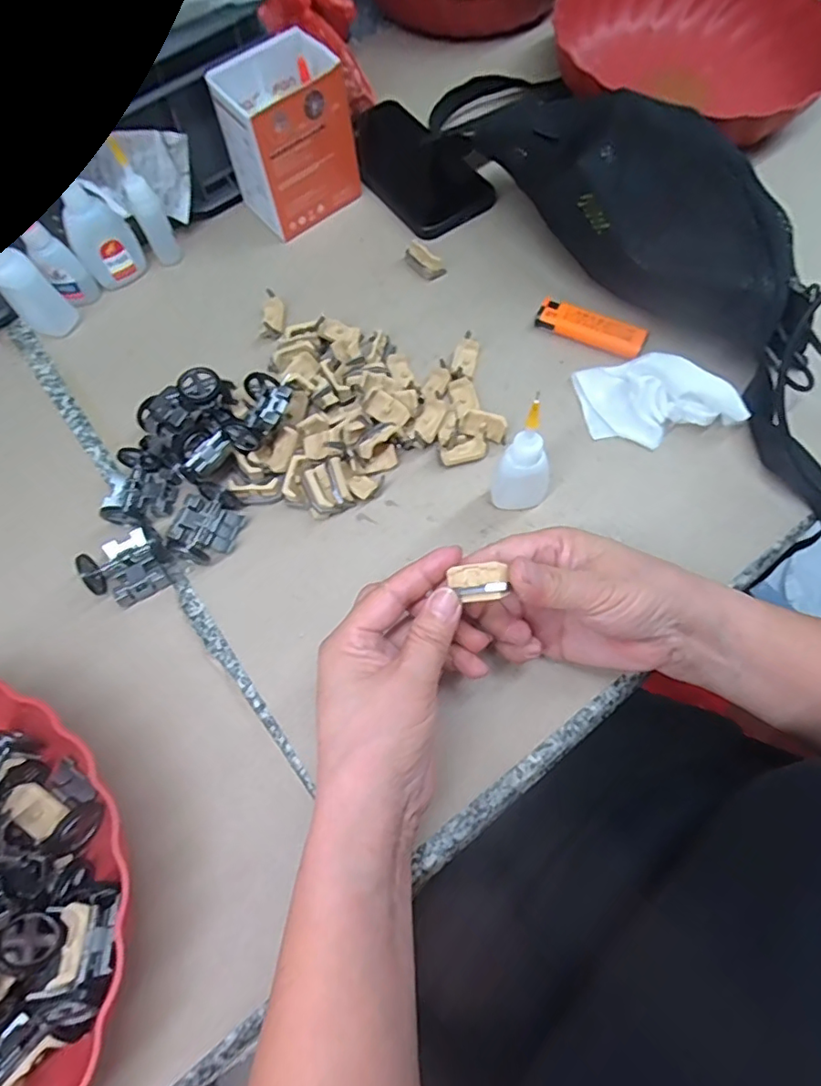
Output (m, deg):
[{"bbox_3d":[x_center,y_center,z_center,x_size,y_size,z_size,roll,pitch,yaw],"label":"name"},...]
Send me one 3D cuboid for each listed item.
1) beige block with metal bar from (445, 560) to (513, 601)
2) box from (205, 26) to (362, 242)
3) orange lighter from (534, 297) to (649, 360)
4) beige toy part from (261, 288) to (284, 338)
[{"bbox_3d":[0.034,0.019,0.267,0.028,0.010,0.016,-12,66,34],"label":"beige block with metal bar"},{"bbox_3d":[-0.097,-0.325,0.448,0.090,0.098,0.068,-37,72,-12],"label":"box"},{"bbox_3d":[0.133,-0.159,0.413,0.079,0.014,0.023,29,73,13],"label":"orange lighter"},{"bbox_3d":[-0.107,-0.177,0.434,0.017,0.012,0.038,-3,69,1],"label":"beige toy part"}]

